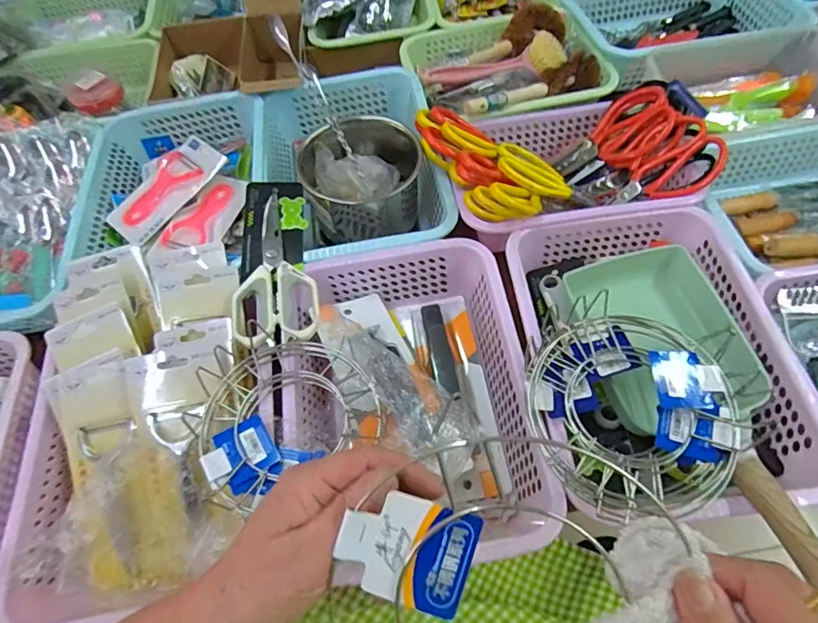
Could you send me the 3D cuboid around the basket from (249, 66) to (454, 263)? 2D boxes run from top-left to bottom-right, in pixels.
[{"bbox_3d":[-0.087,-0.213,0.687,0.252,0.114,0.347,-9,60,-1],"label":"basket"}]

